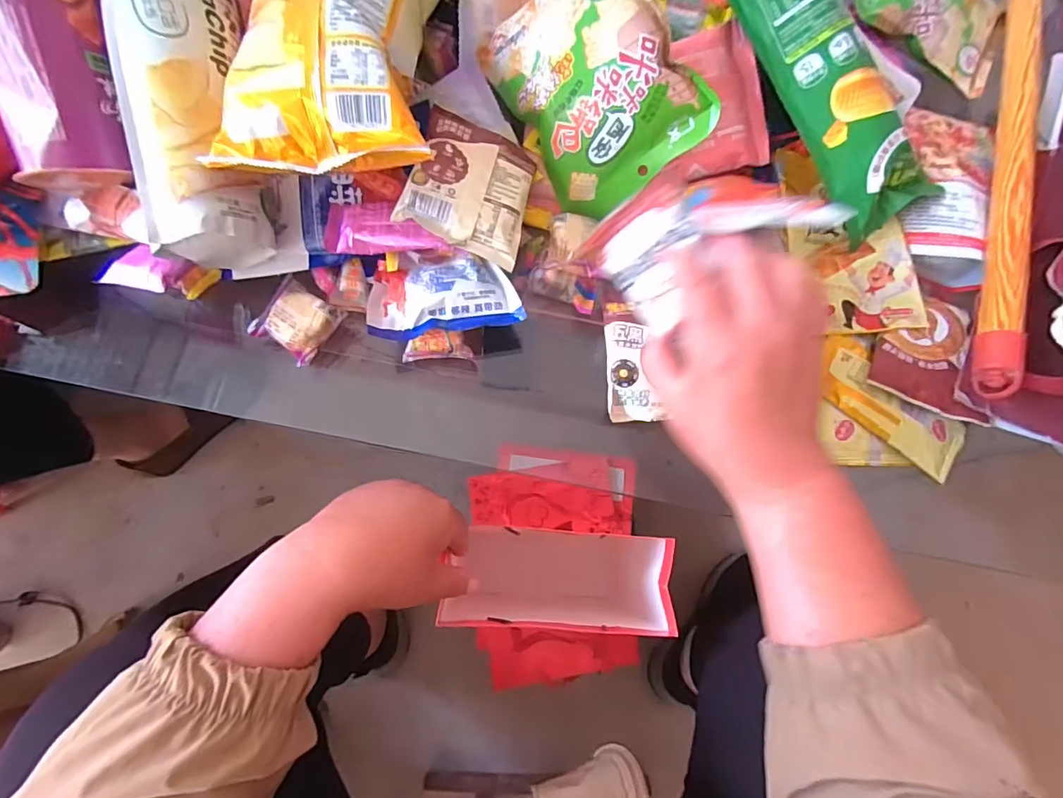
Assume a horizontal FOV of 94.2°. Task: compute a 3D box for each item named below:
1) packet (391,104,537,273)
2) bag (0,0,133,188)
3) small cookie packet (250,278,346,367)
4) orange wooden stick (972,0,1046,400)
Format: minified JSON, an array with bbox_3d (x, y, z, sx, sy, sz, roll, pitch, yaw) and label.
[{"bbox_3d":[-0.043,-0.153,0.357,0.085,0.023,0.100,18,75,-12],"label":"packet"},{"bbox_3d":[-0.303,-0.230,0.303,0.066,0.046,0.175,-3,107,-3],"label":"bag"},{"bbox_3d":[-0.175,-0.058,0.367,0.049,0.014,0.050,31,77,5],"label":"small cookie packet"},{"bbox_3d":[0.430,-0.279,0.430,0.020,0.028,0.616,21,76,3],"label":"orange wooden stick"}]

